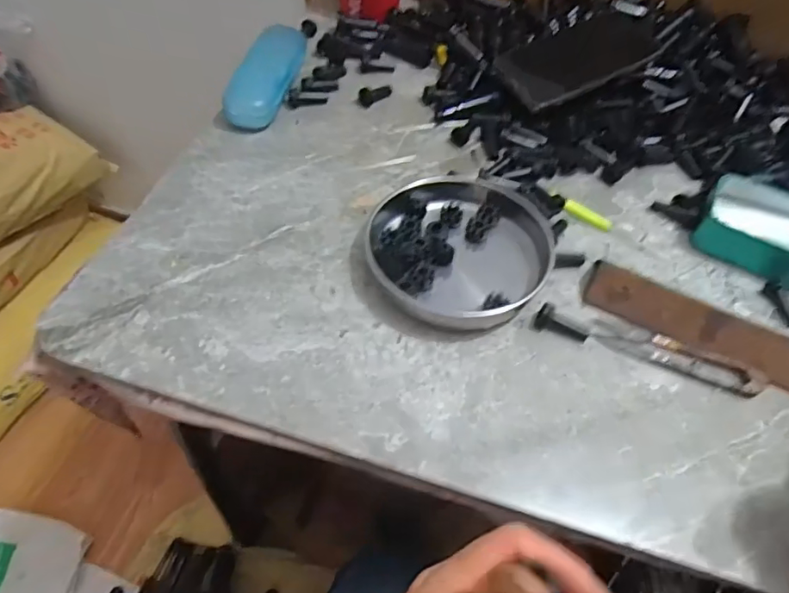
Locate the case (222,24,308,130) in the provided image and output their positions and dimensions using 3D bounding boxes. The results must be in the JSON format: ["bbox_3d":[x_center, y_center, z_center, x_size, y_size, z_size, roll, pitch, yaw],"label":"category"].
[{"bbox_3d":[-0.123,-0.220,0.546,0.047,0.035,0.148,12,53,3],"label":"case"}]

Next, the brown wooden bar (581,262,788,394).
[{"bbox_3d":[0.233,0.026,0.409,0.185,0.035,0.009,25,16,13],"label":"brown wooden bar"}]

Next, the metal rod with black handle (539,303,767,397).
[{"bbox_3d":[0.180,0.033,0.396,0.155,0.017,0.025,18,54,8],"label":"metal rod with black handle"}]

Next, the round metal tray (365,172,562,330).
[{"bbox_3d":[0.045,-0.045,0.430,0.138,0.027,0.141,3,53,-3],"label":"round metal tray"}]

